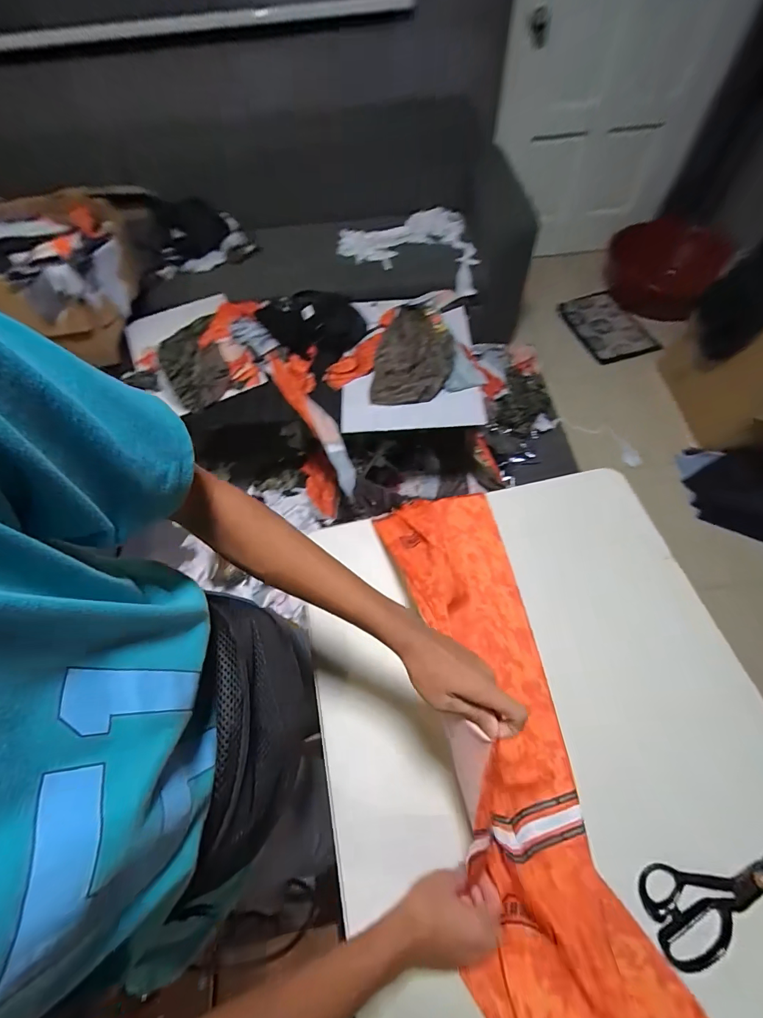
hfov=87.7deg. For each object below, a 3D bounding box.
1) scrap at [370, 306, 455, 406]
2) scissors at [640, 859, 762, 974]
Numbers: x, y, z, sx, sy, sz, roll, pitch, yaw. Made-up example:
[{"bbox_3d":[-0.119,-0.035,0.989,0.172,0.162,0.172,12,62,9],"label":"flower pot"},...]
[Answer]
[{"bbox_3d":[0.103,-0.489,1.256,0.247,0.094,0.346,6,61,7],"label":"scrap"},{"bbox_3d":[0.412,0.429,0.441,0.227,0.013,0.084,-16,61,2],"label":"scissors"}]

